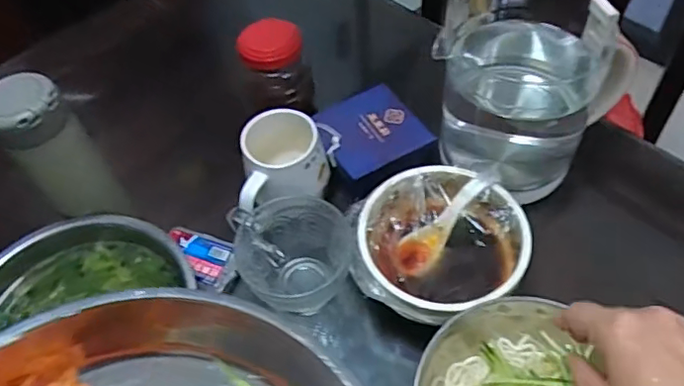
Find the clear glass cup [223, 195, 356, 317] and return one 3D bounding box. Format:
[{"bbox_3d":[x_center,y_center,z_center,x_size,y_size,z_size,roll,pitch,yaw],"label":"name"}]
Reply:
[{"bbox_3d":[-0.052,0.059,0.567,0.102,0.083,0.106,-2,55,3],"label":"clear glass cup"}]

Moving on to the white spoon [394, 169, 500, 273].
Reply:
[{"bbox_3d":[0.102,0.026,0.545,0.126,0.031,0.029,-48,63,-1],"label":"white spoon"}]

